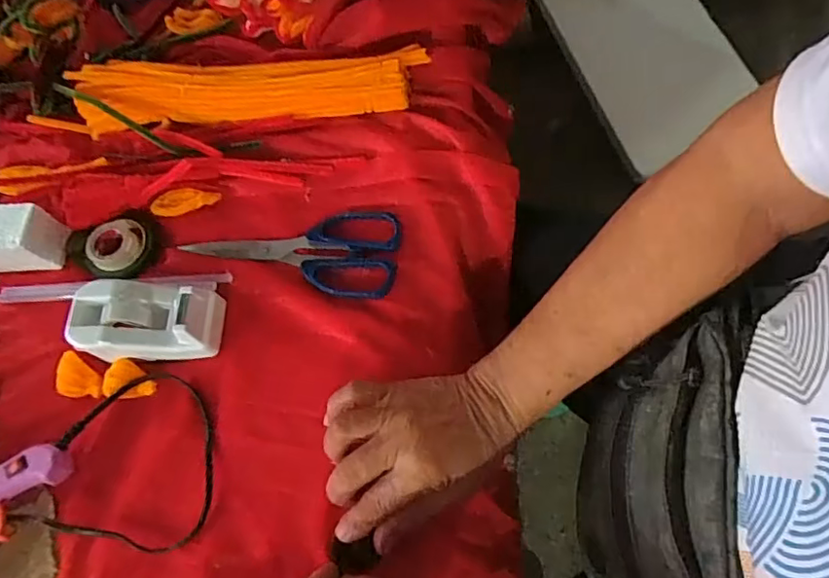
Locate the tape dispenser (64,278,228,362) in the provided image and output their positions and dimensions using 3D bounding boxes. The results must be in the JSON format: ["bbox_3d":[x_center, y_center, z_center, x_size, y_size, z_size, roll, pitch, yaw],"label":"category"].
[{"bbox_3d":[-0.198,0.022,0.426,0.101,0.038,0.057,-5,66,6],"label":"tape dispenser"}]

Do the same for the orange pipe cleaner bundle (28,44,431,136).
[{"bbox_3d":[-0.163,-0.178,0.505,0.336,0.028,0.048,-5,66,6],"label":"orange pipe cleaner bundle"}]

